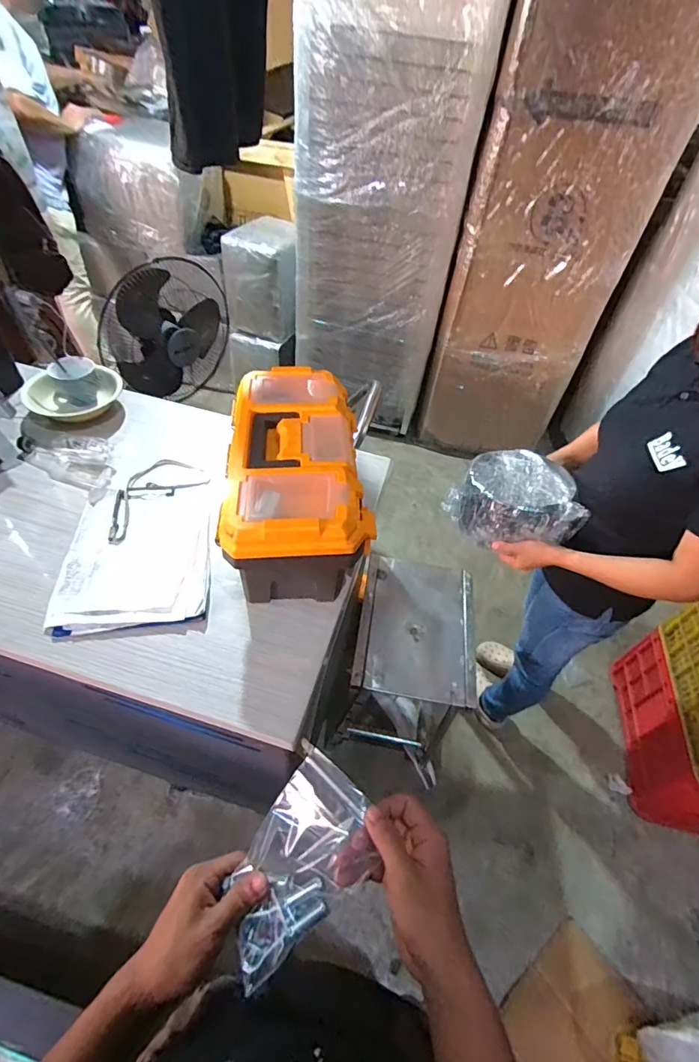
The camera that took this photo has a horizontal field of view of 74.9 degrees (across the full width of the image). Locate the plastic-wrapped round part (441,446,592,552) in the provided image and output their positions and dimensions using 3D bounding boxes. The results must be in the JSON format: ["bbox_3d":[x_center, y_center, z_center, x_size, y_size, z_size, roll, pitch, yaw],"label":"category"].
[{"bbox_3d":[0.341,-0.061,0.918,0.209,0.107,0.217,3,49,-3],"label":"plastic-wrapped round part"}]

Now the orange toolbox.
[{"bbox_3d":[-0.093,-0.093,0.818,0.226,0.195,0.428,-1,50,-7],"label":"orange toolbox"}]

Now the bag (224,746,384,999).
[{"bbox_3d":[-0.048,0.317,0.436,0.099,0.035,0.172,32,78,23],"label":"bag"}]

